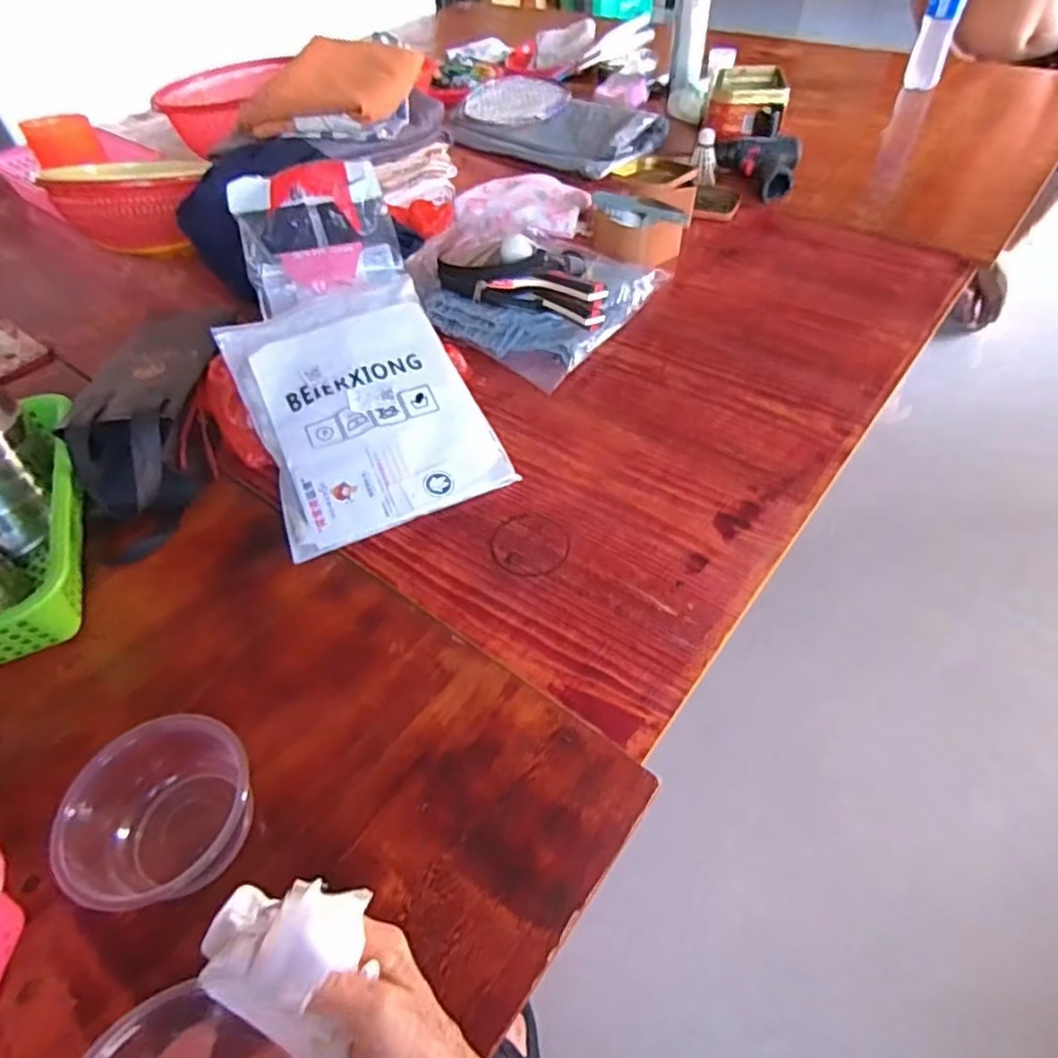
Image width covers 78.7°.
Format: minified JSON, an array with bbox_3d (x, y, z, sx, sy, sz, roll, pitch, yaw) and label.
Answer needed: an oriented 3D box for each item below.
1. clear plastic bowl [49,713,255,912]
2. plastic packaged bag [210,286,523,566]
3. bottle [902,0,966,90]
[{"bbox_3d":[-0.247,0.187,0.427,0.112,0.059,0.119,-2,48,2],"label":"clear plastic bowl"},{"bbox_3d":[-0.178,-0.136,0.682,0.220,0.018,0.307,-23,66,-13],"label":"plastic packaged bag"},{"bbox_3d":[0.809,-1.001,1.268,0.067,0.217,0.066,17,53,17],"label":"bottle"}]

